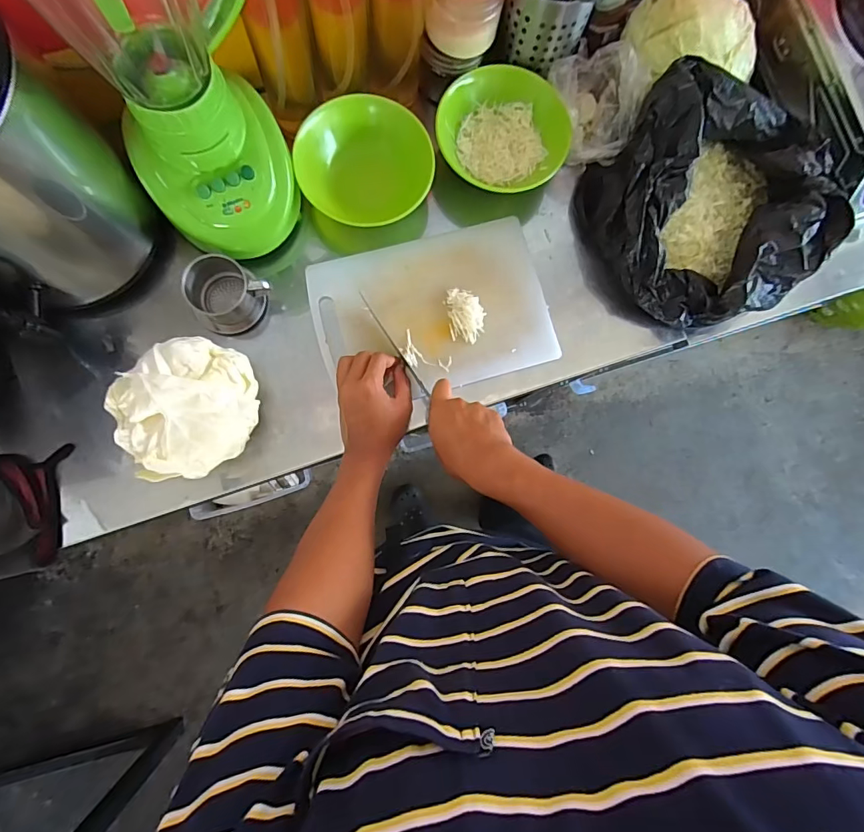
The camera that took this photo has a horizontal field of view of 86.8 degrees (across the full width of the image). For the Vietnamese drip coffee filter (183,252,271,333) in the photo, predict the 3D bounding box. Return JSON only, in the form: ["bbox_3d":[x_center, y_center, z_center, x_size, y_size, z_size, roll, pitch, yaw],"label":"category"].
[{"bbox_3d":[-0.263,-0.150,0.587,0.082,0.094,0.085,40,82,0],"label":"Vietnamese drip coffee filter"}]

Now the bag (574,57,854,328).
[{"bbox_3d":[0.347,-0.265,0.581,0.276,0.119,0.244,43,82,1],"label":"bag"}]

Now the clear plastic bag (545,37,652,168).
[{"bbox_3d":[0.213,-0.404,0.591,0.096,0.081,0.141,-20,86,-7],"label":"clear plastic bag"}]

